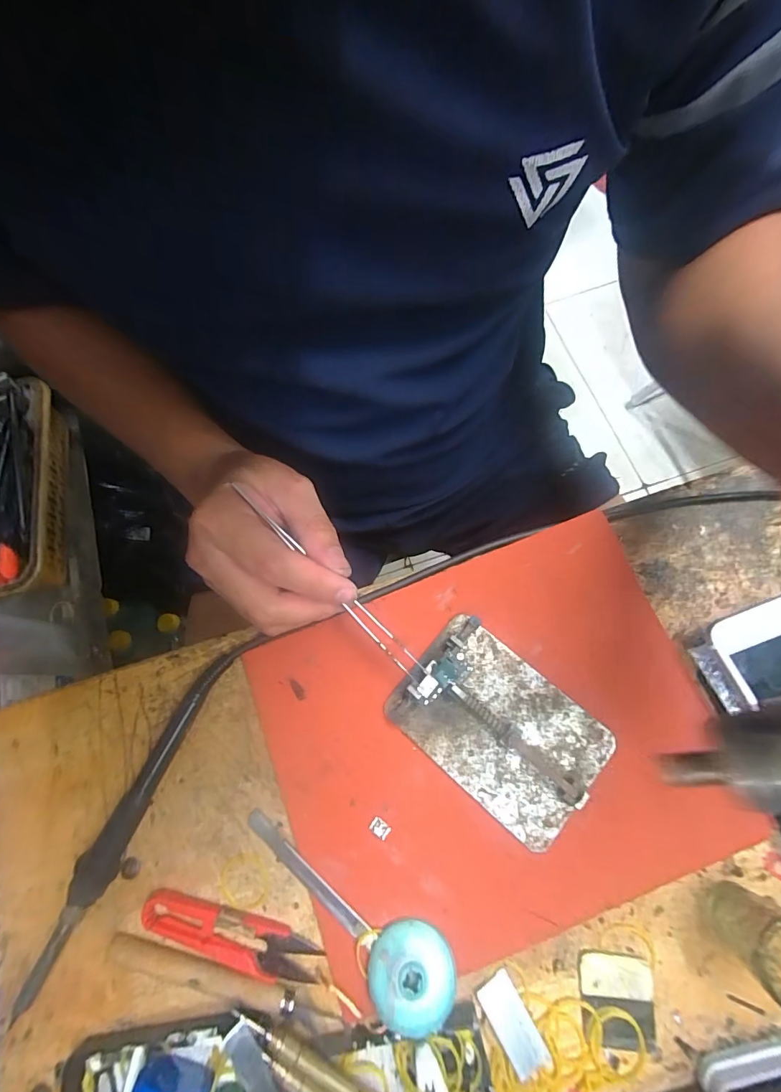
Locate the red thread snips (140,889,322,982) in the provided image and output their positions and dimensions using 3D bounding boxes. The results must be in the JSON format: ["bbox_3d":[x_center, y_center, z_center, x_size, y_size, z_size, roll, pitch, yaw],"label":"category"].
[{"bbox_3d":[-0.088,0.214,0.238,0.100,0.009,0.022,15,75,8],"label":"red thread snips"}]

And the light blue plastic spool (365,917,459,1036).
[{"bbox_3d":[0.011,0.220,0.220,0.043,0.017,0.041,-1,73,4],"label":"light blue plastic spool"}]

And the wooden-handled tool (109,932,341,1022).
[{"bbox_3d":[-0.091,0.231,0.228,0.124,0.010,0.013,12,74,7],"label":"wooden-handled tool"}]

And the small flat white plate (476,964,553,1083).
[{"bbox_3d":[0.063,0.245,0.219,0.019,0.006,0.041,-31,64,-6],"label":"small flat white plate"}]

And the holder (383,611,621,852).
[{"bbox_3d":[0.063,0.105,0.252,0.114,0.017,0.080,39,79,14],"label":"holder"}]

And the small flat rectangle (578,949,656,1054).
[{"bbox_3d":[0.116,0.233,0.220,0.035,0.004,0.038,3,73,5],"label":"small flat rectangle"}]

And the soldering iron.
[{"bbox_3d":[-0.149,0.147,0.256,0.027,0.018,0.212,26,76,11],"label":"soldering iron"}]

